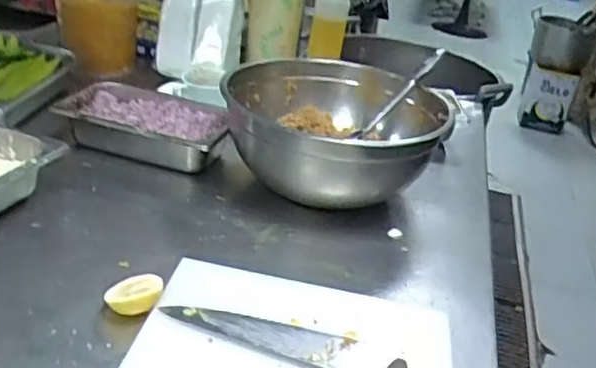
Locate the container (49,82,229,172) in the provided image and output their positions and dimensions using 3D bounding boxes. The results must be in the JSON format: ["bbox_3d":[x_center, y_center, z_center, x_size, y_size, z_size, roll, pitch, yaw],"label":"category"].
[{"bbox_3d":[-0.227,-0.088,1.038,0.264,0.062,0.166,13,27,15],"label":"container"}]

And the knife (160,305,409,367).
[{"bbox_3d":[0.043,0.164,0.645,0.349,0.018,0.058,14,27,16],"label":"knife"}]

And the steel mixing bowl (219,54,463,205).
[{"bbox_3d":[0.055,-0.063,0.977,0.295,0.147,0.335,-1,27,-15],"label":"steel mixing bowl"}]

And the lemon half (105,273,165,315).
[{"bbox_3d":[-0.168,0.117,0.687,0.055,0.031,0.046,3,26,-7],"label":"lemon half"}]

